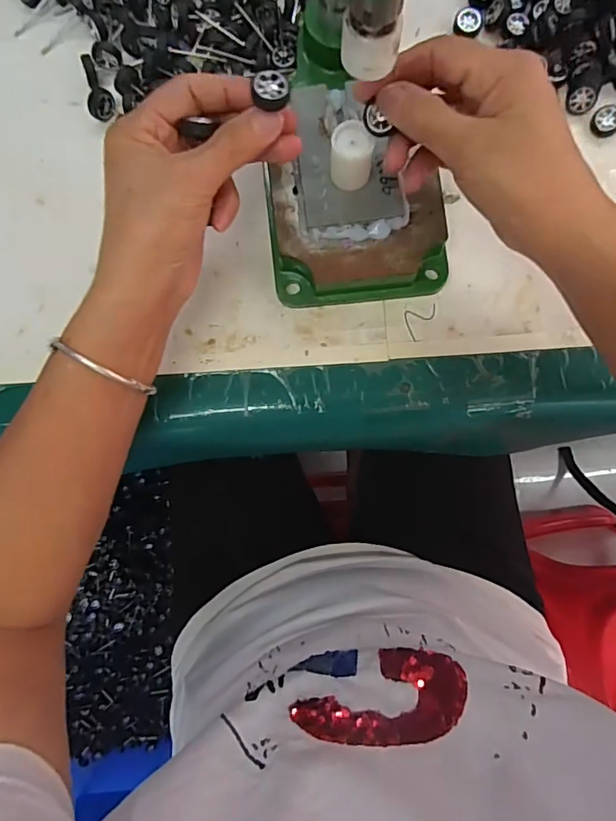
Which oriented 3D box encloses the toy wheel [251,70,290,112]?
[{"bbox_3d":[-0.018,-0.161,0.250,0.018,0.006,0.017,0,83,0],"label":"toy wheel"}]

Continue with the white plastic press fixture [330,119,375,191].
[{"bbox_3d":[0.026,-0.150,0.299,0.024,0.033,0.027,-3,83,0],"label":"white plastic press fixture"}]

